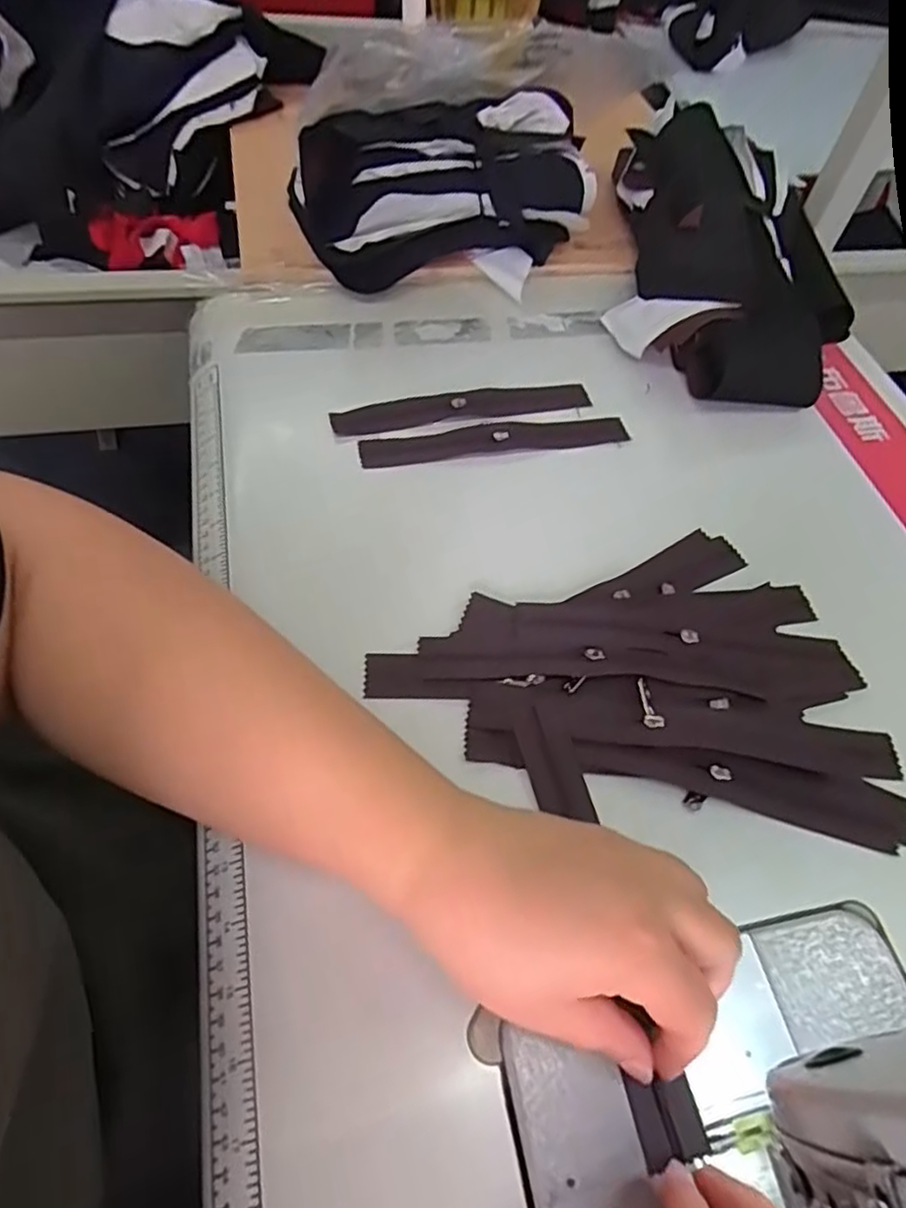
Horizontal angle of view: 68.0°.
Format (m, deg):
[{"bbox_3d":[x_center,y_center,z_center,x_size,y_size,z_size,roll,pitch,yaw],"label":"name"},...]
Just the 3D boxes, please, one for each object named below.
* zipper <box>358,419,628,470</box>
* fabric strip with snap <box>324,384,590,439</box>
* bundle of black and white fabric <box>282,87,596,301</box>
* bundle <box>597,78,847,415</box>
[{"bbox_3d":[0.031,-0.114,0.458,0.186,0.007,0.028,-9,58,-9],"label":"zipper"},{"bbox_3d":[0.009,-0.138,0.475,0.186,0.006,0.027,-10,63,-12],"label":"fabric strip with snap"},{"bbox_3d":[-0.006,-0.327,0.540,0.230,0.093,0.128,-7,58,-8],"label":"bundle of black and white fabric"},{"bbox_3d":[0.216,-0.285,0.542,0.162,0.077,0.297,3,57,-1],"label":"bundle"}]

